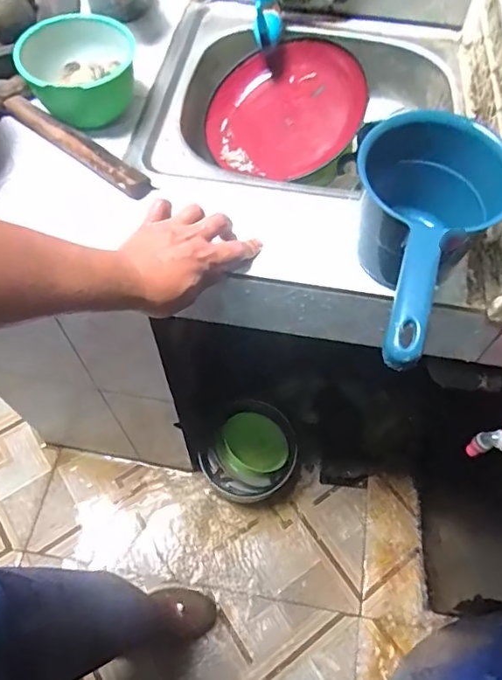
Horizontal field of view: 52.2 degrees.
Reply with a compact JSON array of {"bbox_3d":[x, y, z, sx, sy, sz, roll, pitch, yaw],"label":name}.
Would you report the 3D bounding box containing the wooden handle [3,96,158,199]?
[{"bbox_3d":[-0.207,-0.232,0.604,0.226,0.025,0.033,34,66,15],"label":"wooden handle"}]

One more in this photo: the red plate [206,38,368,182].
[{"bbox_3d":[0.045,-0.306,0.697,0.216,0.043,0.216,-5,75,17],"label":"red plate"}]

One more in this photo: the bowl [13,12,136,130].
[{"bbox_3d":[-0.207,-0.323,0.622,0.133,0.072,0.117,-5,62,-4],"label":"bowl"}]

